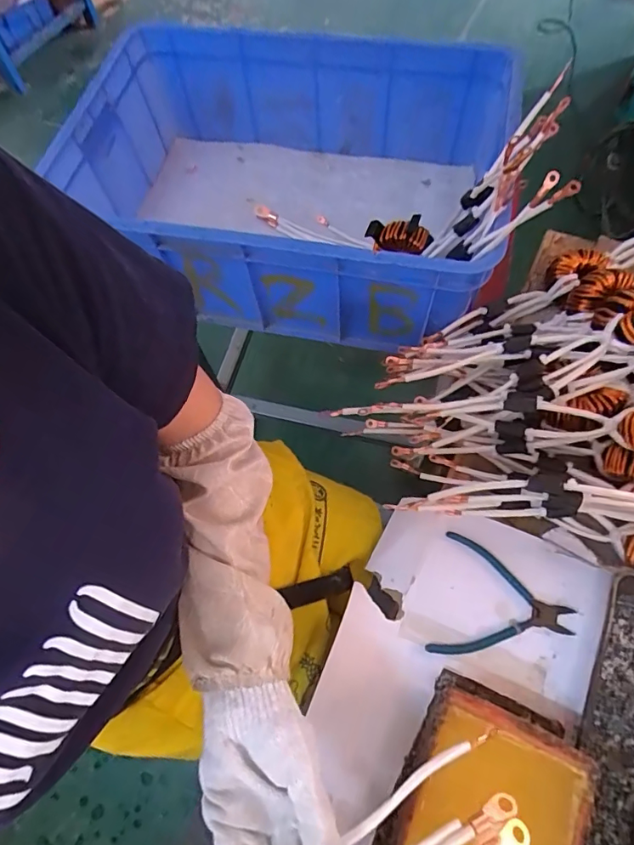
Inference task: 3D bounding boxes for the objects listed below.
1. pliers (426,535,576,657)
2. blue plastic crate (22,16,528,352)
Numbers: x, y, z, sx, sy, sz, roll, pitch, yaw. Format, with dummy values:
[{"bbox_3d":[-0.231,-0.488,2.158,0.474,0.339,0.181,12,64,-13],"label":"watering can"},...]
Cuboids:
[{"bbox_3d":[0.195,0.193,0.503,0.135,0.006,0.122,13,67,9],"label":"pliers"},{"bbox_3d":[-0.044,-0.375,0.761,0.609,0.241,0.441,13,67,9],"label":"blue plastic crate"}]

